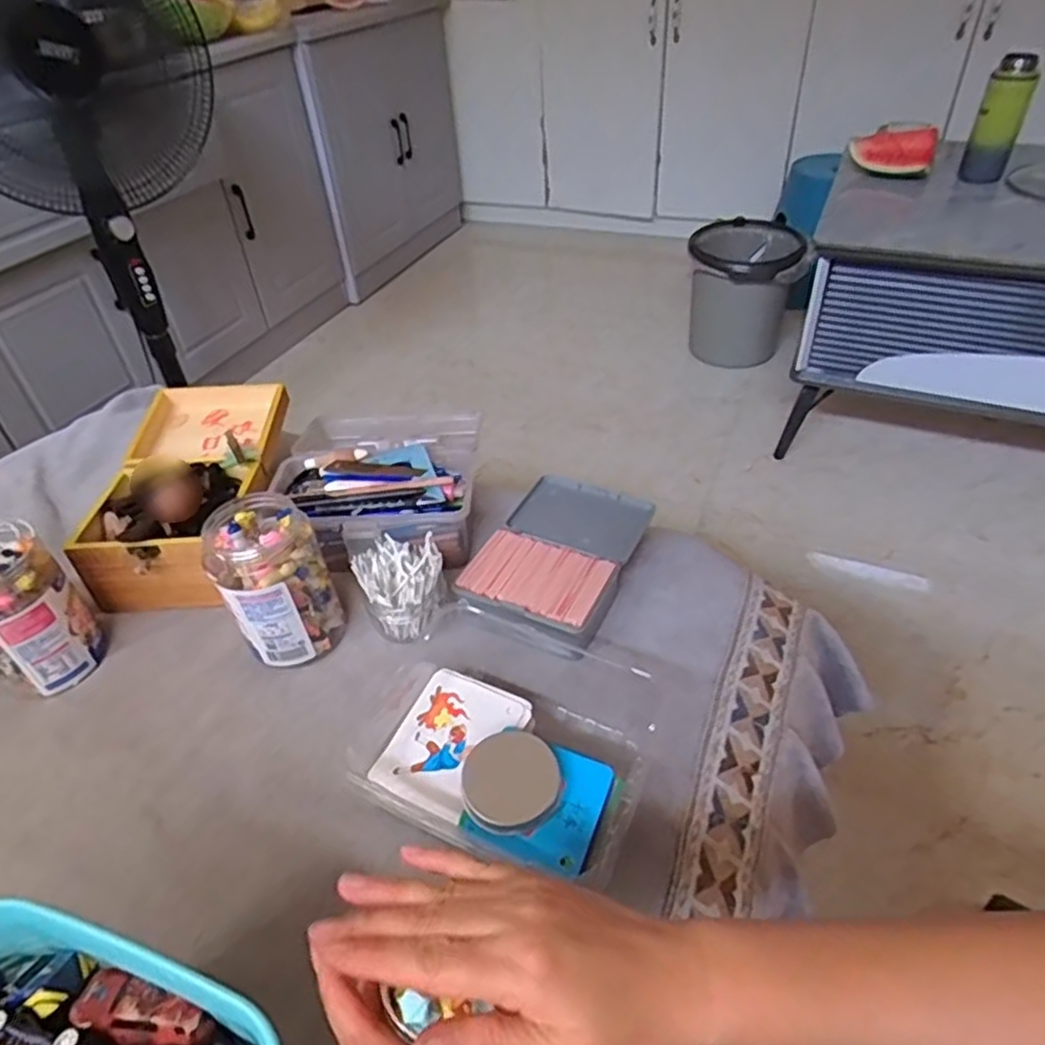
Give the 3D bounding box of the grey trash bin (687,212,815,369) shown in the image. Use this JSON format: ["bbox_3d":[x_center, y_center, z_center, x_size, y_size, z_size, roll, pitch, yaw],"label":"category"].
[{"bbox_3d":[0.557,-0.574,1.771,0.272,0.286,0.268,12,44,16],"label":"grey trash bin"}]

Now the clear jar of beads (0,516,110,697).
[{"bbox_3d":[-0.413,0.071,0.572,0.080,0.129,0.082,-2,42,2],"label":"clear jar of beads"}]

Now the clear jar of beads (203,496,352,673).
[{"bbox_3d":[-0.201,0.046,0.571,0.084,0.119,0.081,-18,44,-15],"label":"clear jar of beads"}]

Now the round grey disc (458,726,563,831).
[{"bbox_3d":[-0.008,0.164,0.445,0.061,0.013,0.058,-2,42,2],"label":"round grey disc"}]

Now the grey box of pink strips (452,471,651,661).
[{"bbox_3d":[0.032,0.027,0.635,0.121,0.031,0.199,16,46,21],"label":"grey box of pink strips"}]

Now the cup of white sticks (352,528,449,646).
[{"bbox_3d":[-0.101,0.054,0.593,0.071,0.071,0.068,-11,43,-8],"label":"cup of white sticks"}]

